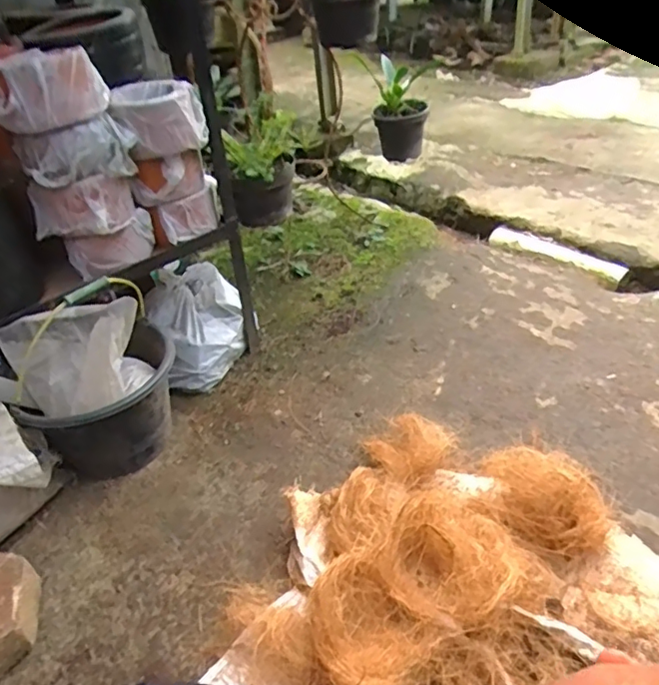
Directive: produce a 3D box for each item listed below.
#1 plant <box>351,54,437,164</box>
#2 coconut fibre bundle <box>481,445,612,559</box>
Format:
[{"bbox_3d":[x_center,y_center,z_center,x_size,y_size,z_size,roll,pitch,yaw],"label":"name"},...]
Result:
[{"bbox_3d":[0.209,-0.709,1.736,0.163,0.248,0.230,-9,38,-4],"label":"plant"},{"bbox_3d":[0.339,0.240,0.892,0.200,0.105,0.173,14,41,23],"label":"coconut fibre bundle"}]

